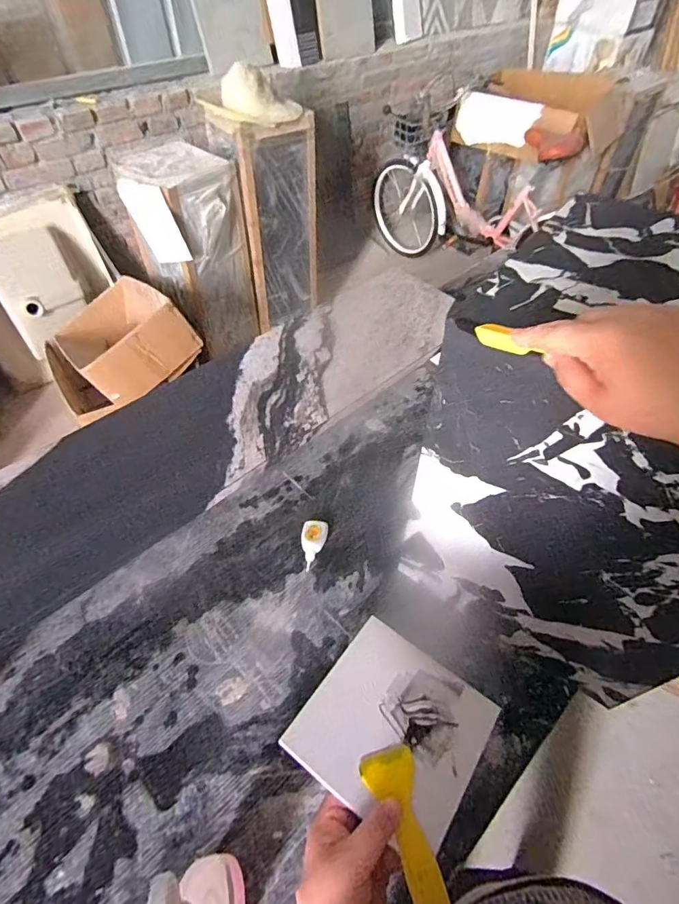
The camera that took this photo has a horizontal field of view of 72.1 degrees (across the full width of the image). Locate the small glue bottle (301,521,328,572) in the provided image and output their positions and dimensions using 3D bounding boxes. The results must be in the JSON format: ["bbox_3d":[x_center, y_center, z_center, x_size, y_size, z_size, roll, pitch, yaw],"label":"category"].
[{"bbox_3d":[-0.044,0.163,0.811,0.042,0.025,0.088,2,51,2],"label":"small glue bottle"}]

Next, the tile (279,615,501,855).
[{"bbox_3d":[0.051,0.251,0.428,0.148,0.010,0.147,33,55,19],"label":"tile"}]

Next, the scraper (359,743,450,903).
[{"bbox_3d":[0.057,0.308,0.372,0.044,0.007,0.127,-14,46,-11],"label":"scraper"}]

